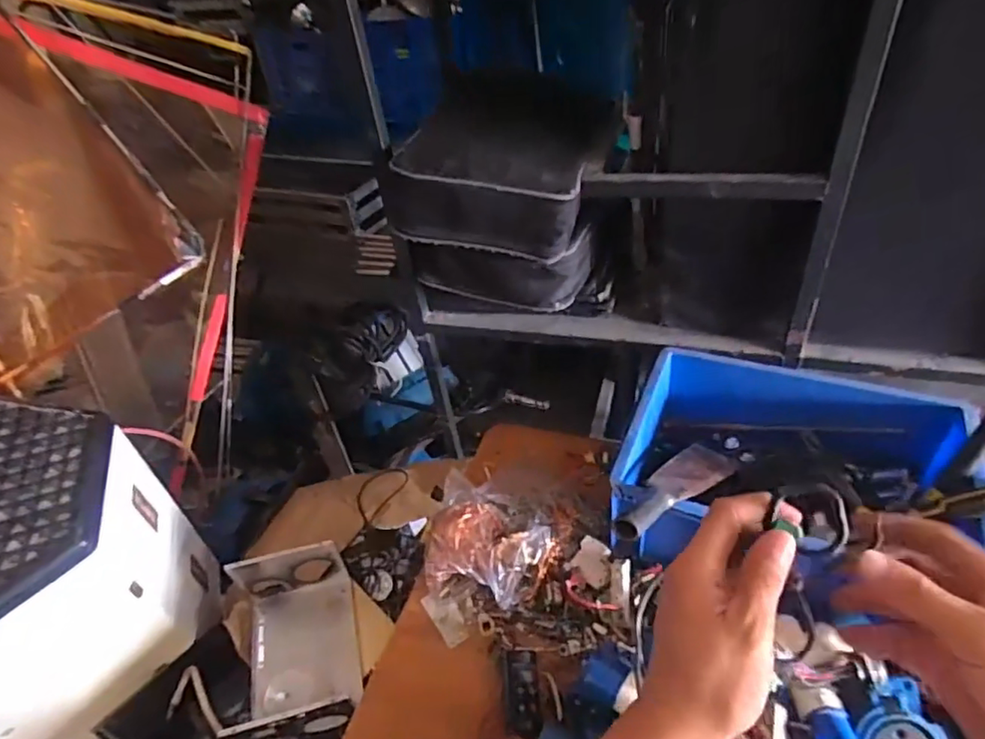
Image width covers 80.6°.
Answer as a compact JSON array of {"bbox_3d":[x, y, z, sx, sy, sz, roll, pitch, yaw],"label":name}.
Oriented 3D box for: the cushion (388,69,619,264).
[{"bbox_3d":[0.025,-0.356,1.077,0.345,0.150,0.337,7,42,18],"label":"cushion"}]

